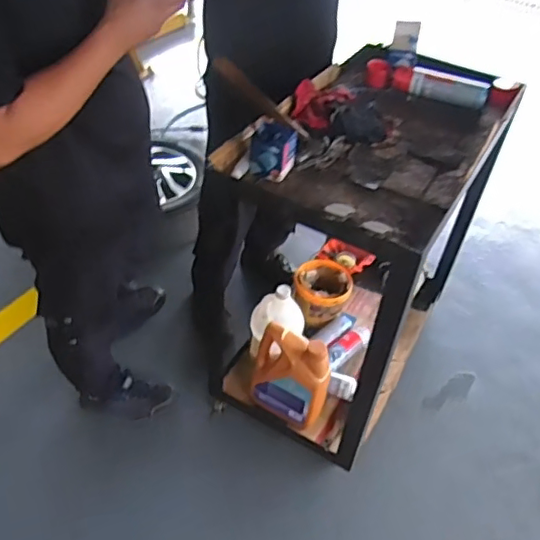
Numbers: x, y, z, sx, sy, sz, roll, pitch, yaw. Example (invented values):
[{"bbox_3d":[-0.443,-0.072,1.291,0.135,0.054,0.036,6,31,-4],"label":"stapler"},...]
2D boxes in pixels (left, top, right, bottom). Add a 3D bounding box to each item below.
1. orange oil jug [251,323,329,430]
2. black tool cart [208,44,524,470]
[{"bbox_3d":[0.049,0.279,1.520,0.207,0.240,0.109,27,48,22],"label":"orange oil jug"},{"bbox_3d":[0.237,-0.064,1.551,0.493,0.775,0.791,25,47,20],"label":"black tool cart"}]

